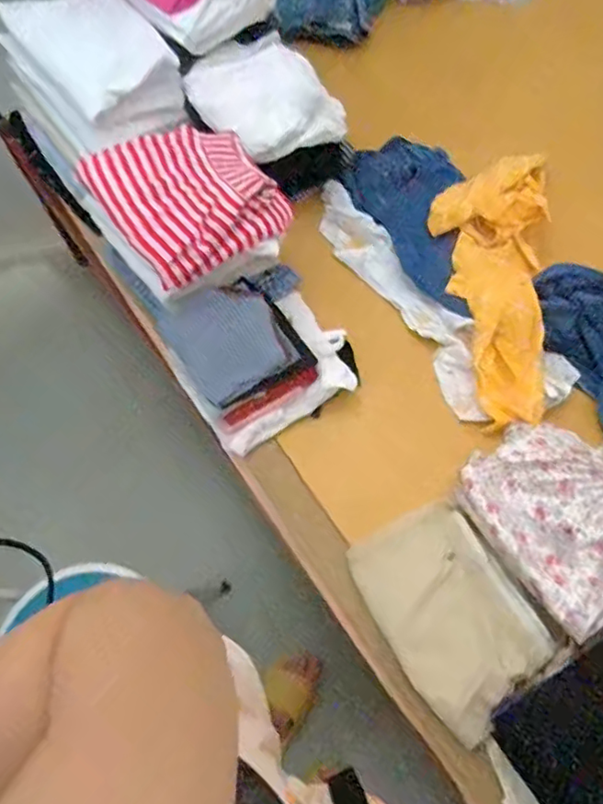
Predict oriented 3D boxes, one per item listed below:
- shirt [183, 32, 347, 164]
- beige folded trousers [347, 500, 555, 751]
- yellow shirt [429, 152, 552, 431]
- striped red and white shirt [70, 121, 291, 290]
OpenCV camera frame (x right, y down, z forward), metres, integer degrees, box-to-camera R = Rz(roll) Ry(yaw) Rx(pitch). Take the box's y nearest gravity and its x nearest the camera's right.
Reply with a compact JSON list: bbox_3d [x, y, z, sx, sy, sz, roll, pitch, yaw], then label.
[{"bbox_3d":[-0.064,-0.486,0.948,0.190,0.070,0.210,-30,69,-11],"label":"shirt"},{"bbox_3d":[0.190,0.273,0.763,0.171,0.028,0.264,-34,55,5],"label":"beige folded trousers"},{"bbox_3d":[0.295,-0.210,0.925,0.176,0.086,0.480,8,67,5],"label":"yellow shirt"},{"bbox_3d":[-0.165,-0.303,0.832,0.219,0.086,0.219,-35,70,-13],"label":"striped red and white shirt"}]

